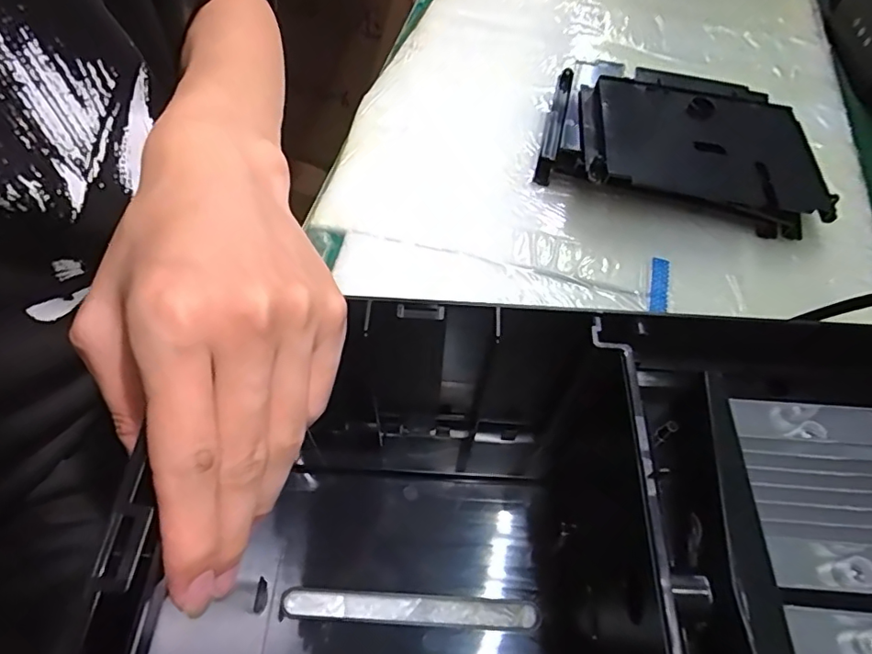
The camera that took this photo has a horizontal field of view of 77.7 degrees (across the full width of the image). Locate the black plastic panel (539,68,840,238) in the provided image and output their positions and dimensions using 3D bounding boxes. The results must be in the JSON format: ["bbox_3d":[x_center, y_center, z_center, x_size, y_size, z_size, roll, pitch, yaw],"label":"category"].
[{"bbox_3d":[0.198,-0.154,0.444,0.214,0.040,0.156,13,57,1],"label":"black plastic panel"}]

